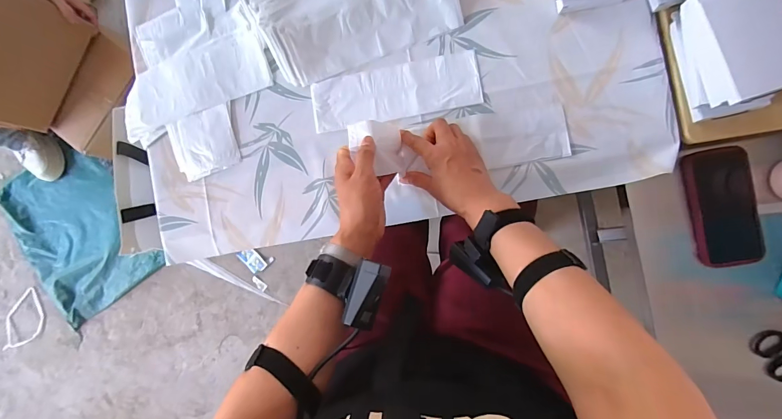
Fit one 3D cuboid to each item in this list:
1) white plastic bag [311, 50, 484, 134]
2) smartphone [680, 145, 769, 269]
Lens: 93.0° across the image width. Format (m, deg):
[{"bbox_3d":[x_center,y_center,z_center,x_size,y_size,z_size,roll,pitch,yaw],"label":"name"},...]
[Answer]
[{"bbox_3d":[0.006,-0.174,0.551,0.245,0.006,0.080,-10,88,6],"label":"white plastic bag"},{"bbox_3d":[0.487,-0.004,0.541,0.087,0.018,0.166,-11,88,6],"label":"smartphone"}]

